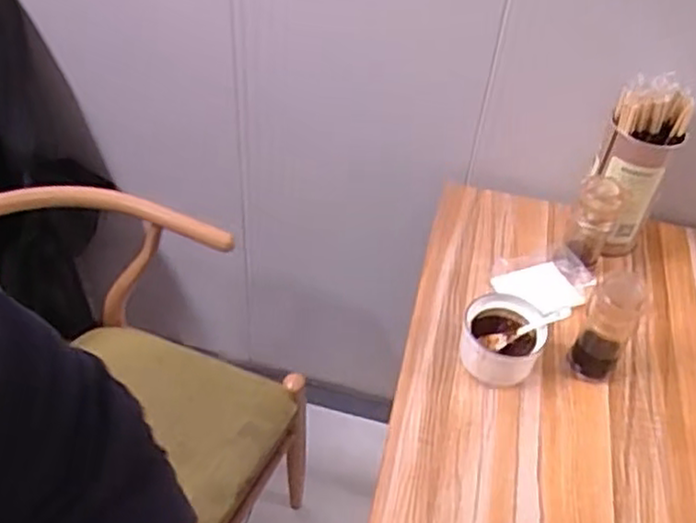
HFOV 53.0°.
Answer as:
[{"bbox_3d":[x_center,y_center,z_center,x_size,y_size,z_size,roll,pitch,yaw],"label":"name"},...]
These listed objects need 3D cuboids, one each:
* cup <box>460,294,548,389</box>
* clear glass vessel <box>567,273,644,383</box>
[{"bbox_3d":[0.179,0.093,0.817,0.088,0.061,0.087,2,44,-2],"label":"cup"},{"bbox_3d":[0.298,0.076,0.801,0.049,0.123,0.056,22,47,17],"label":"clear glass vessel"}]

